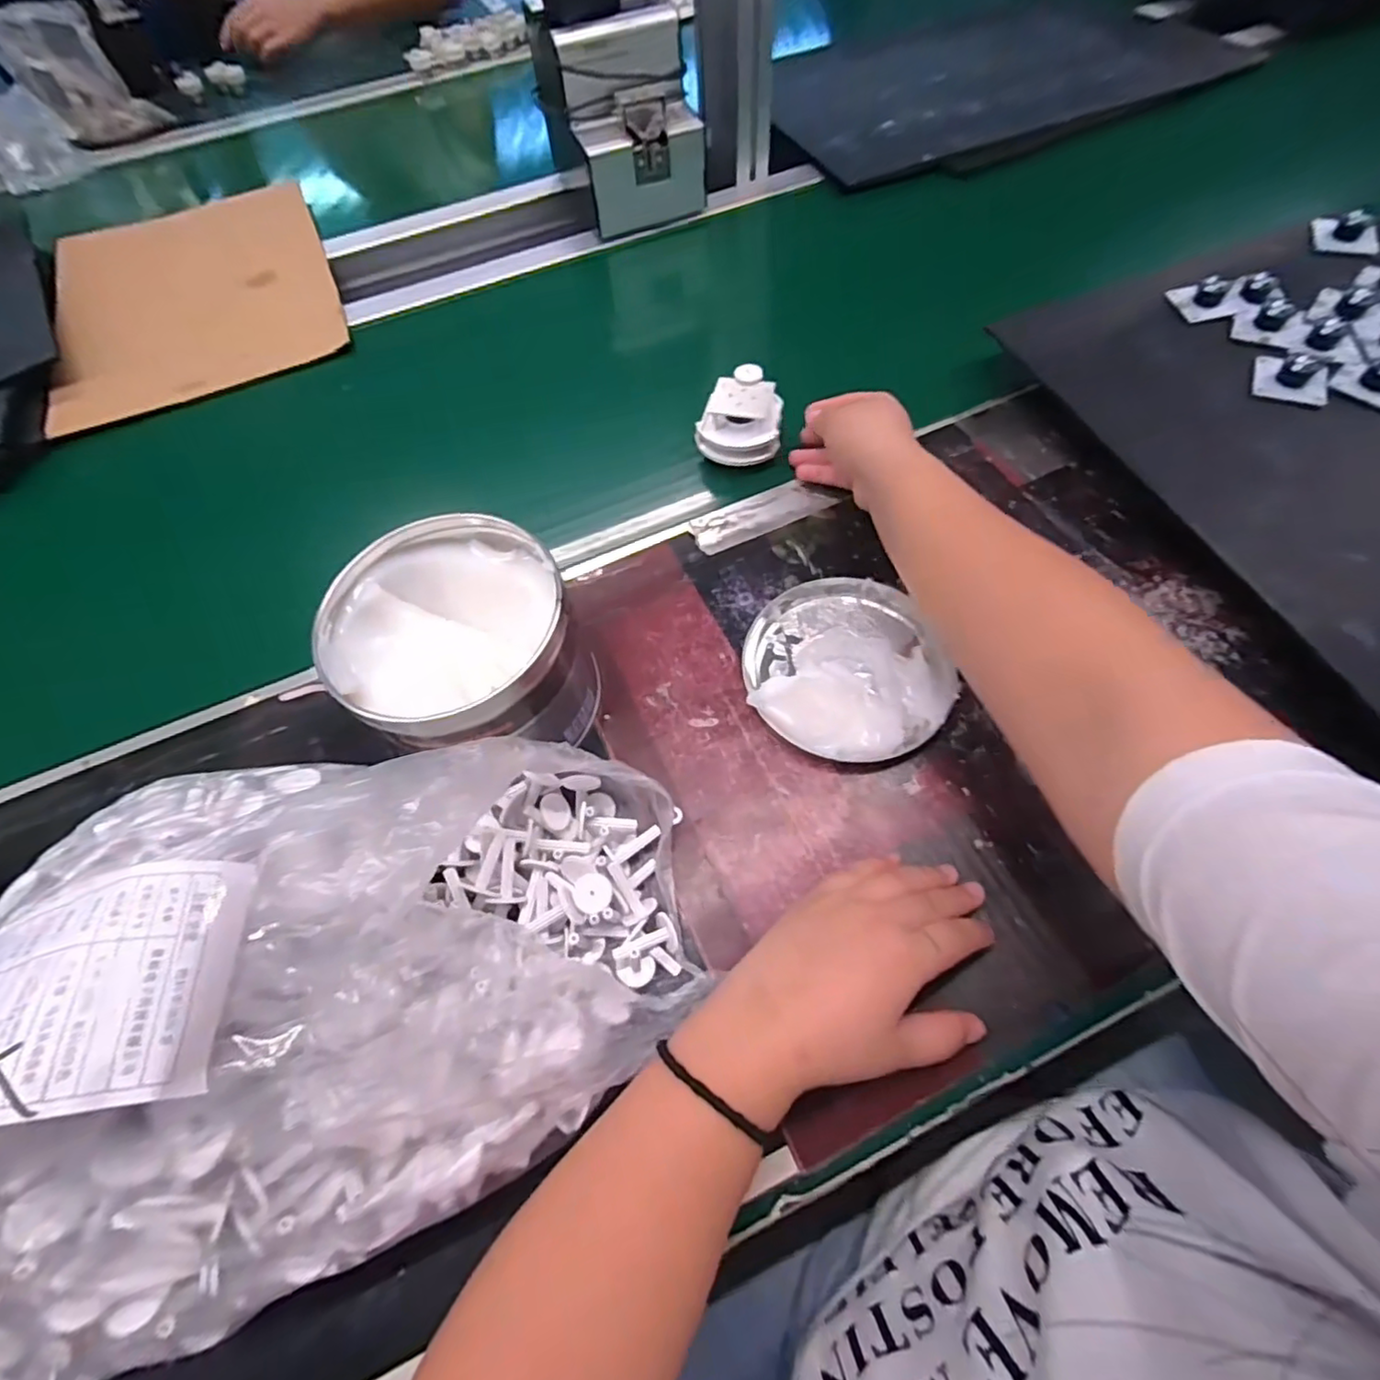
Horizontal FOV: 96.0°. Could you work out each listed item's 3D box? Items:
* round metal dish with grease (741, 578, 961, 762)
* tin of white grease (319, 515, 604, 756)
[{"bbox_3d":[0.098,-0.018,0.391,0.122,0.027,0.127,-2,62,3],"label":"round metal dish with grease"},{"bbox_3d":[-0.133,-0.025,0.366,0.121,0.093,0.110,-2,62,3],"label":"tin of white grease"}]

